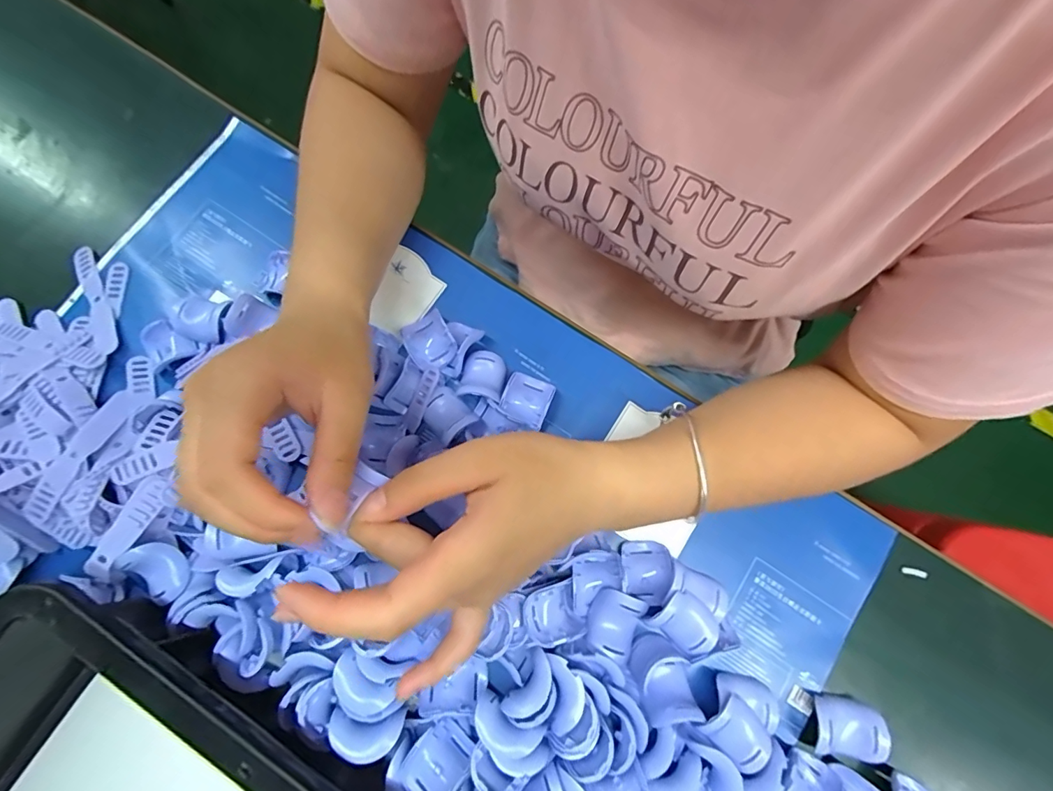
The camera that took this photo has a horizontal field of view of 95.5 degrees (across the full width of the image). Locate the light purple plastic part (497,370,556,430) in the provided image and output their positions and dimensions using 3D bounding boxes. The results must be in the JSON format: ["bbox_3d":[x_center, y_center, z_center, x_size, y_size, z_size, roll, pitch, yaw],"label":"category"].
[{"bbox_3d":[0.000,0.004,0.322,0.032,0.020,0.035,22,79,5],"label":"light purple plastic part"}]

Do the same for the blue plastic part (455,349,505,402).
[{"bbox_3d":[-0.030,-0.014,0.316,0.029,0.019,0.035,9,78,3],"label":"blue plastic part"}]

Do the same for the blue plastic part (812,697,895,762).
[{"bbox_3d":[0.183,0.190,0.273,0.037,0.020,0.028,9,78,3],"label":"blue plastic part"}]

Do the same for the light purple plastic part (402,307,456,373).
[{"bbox_3d":[-0.067,-0.038,0.322,0.029,0.017,0.038,-28,79,-5],"label":"light purple plastic part"}]

